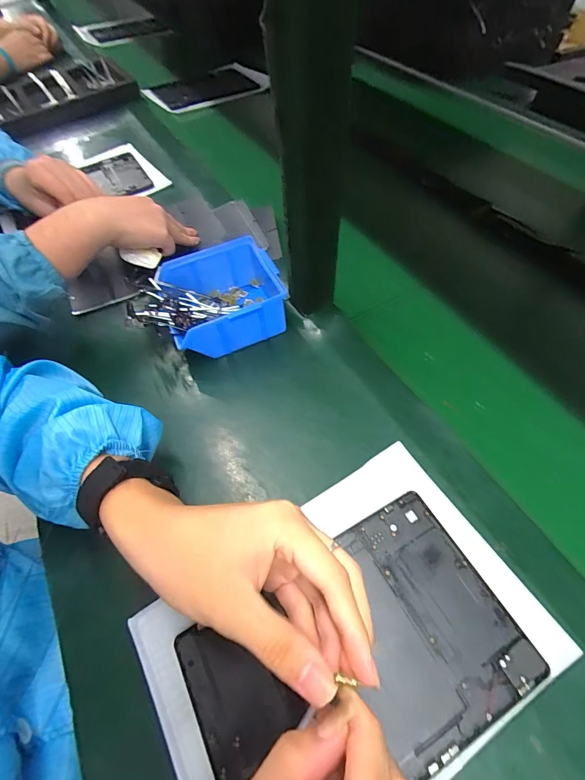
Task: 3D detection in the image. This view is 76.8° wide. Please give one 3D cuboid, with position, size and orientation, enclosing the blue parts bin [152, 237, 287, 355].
[{"bbox_3d":[-0.085,-0.110,0.461,0.135,0.075,0.134,-15,58,-8],"label":"blue parts bin"}]

